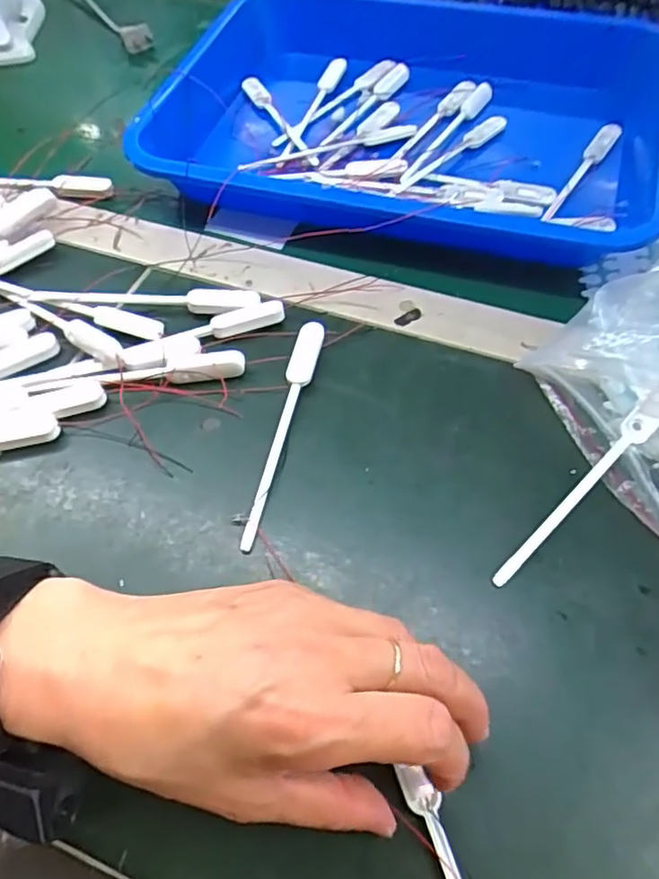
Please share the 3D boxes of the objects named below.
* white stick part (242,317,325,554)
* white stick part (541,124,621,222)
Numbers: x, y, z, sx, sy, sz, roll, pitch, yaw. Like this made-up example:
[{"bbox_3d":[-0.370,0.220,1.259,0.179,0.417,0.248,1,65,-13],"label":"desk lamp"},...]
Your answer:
[{"bbox_3d":[-0.026,-0.007,0.339,0.015,0.009,0.143,10,58,9],"label":"white stick part"},{"bbox_3d":[0.186,-0.198,0.453,0.015,0.008,0.116,28,63,18],"label":"white stick part"}]

